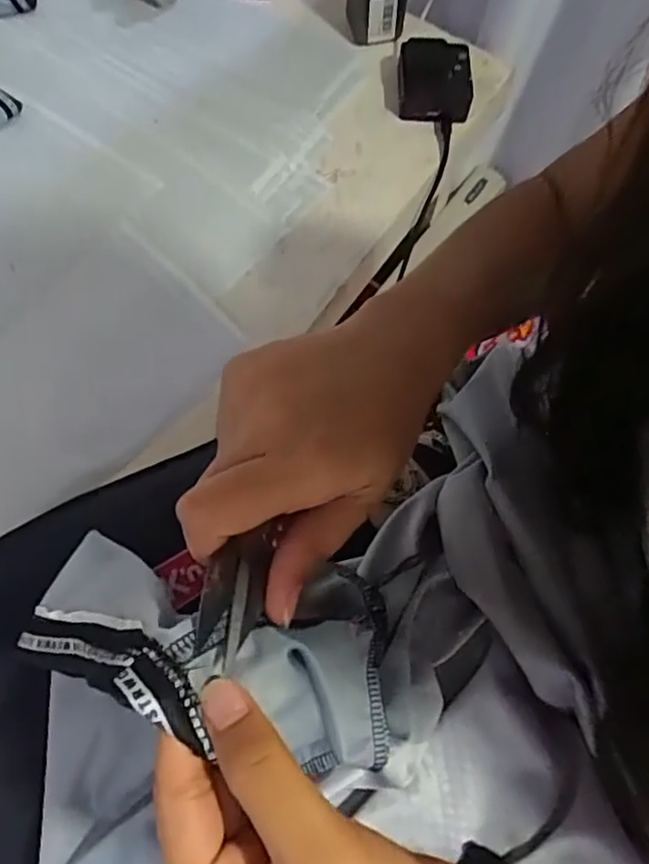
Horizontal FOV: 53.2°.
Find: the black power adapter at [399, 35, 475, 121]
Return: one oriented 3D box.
[{"bbox_3d":[0.112,-0.361,0.663,0.074,0.039,0.077,4,69,-1],"label":"black power adapter"}]

